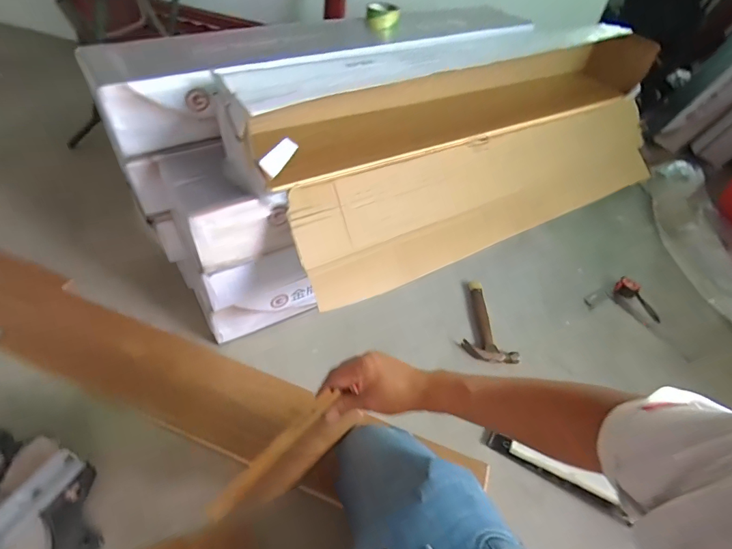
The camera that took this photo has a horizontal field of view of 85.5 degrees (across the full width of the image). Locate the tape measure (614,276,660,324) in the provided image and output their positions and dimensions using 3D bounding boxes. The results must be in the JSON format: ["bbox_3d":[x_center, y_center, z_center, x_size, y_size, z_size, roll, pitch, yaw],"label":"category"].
[{"bbox_3d":[0.882,0.072,1.268,0.073,0.060,0.170,-28,57,-28],"label":"tape measure"}]

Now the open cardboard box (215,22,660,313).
[{"bbox_3d":[0.227,-0.289,1.122,1.177,0.597,0.484,-22,55,-25],"label":"open cardboard box"}]

